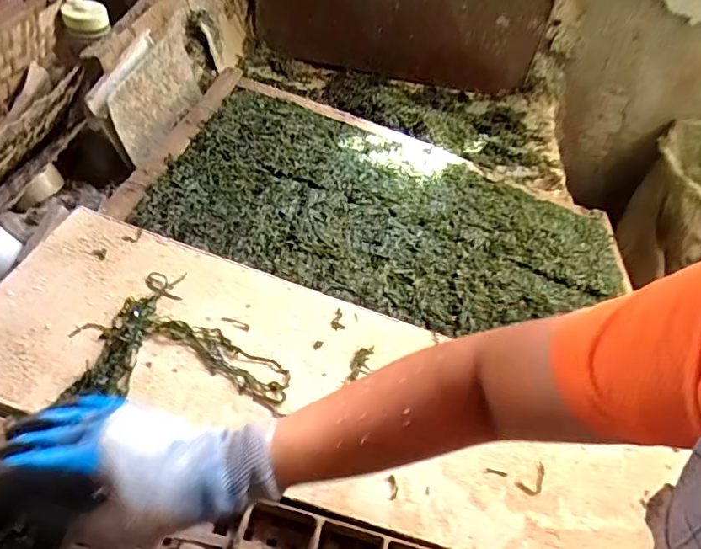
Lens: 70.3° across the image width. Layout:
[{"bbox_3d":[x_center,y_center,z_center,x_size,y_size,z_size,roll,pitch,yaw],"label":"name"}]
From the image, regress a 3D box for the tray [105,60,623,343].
[{"bbox_3d":[0.090,-0.103,0.778,0.741,0.027,0.451,18,45,-8],"label":"tray"}]

